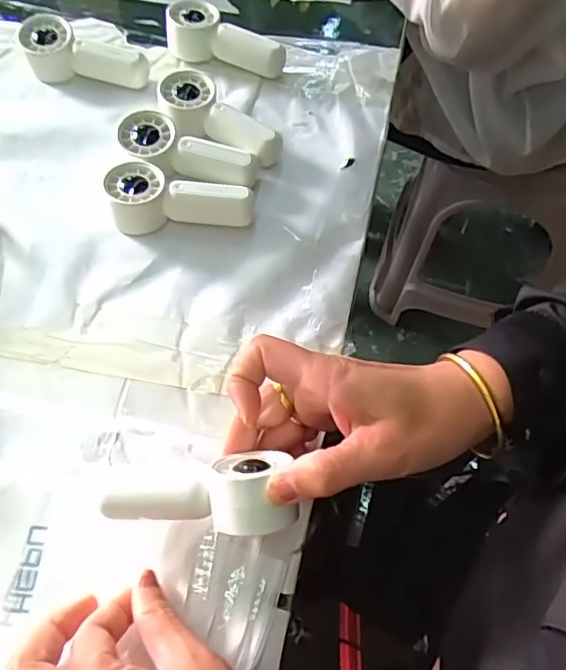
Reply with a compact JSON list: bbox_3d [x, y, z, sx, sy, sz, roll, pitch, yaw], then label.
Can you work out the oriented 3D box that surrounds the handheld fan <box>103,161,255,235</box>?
[{"bbox_3d":[-0.077,-0.105,0.446,0.105,0.031,0.043,-4,63,-3],"label":"handheld fan"}]

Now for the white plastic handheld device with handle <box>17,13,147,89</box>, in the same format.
[{"bbox_3d":[-0.174,-0.246,0.514,0.113,0.037,0.056,7,63,3],"label":"white plastic handheld device with handle"}]

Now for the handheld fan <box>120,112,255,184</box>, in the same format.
[{"bbox_3d":[-0.076,-0.137,0.461,0.108,0.032,0.043,20,64,9],"label":"handheld fan"}]

